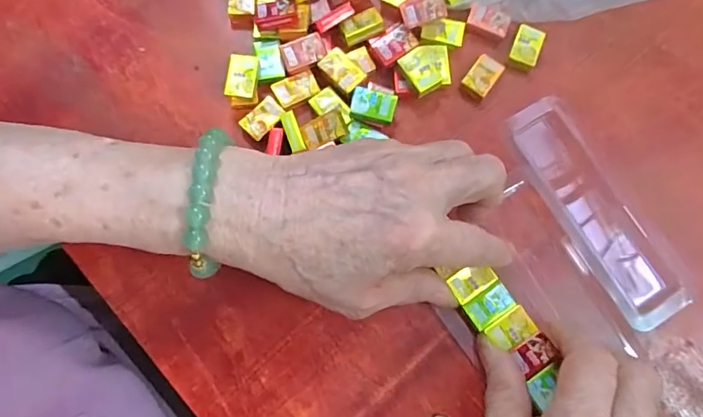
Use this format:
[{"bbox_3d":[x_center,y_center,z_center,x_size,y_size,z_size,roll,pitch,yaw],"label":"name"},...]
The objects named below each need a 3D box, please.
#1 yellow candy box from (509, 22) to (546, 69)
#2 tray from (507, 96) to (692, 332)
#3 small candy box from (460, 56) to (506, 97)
[{"bbox_3d":[0.108,-0.100,0.295,0.018,0.004,0.026,20,78,3],"label":"yellow candy box"},{"bbox_3d":[0.139,0.000,0.277,0.046,0.009,0.136,-29,80,-7],"label":"tray"},{"bbox_3d":[0.080,-0.081,0.290,0.017,0.004,0.025,36,80,6],"label":"small candy box"}]

